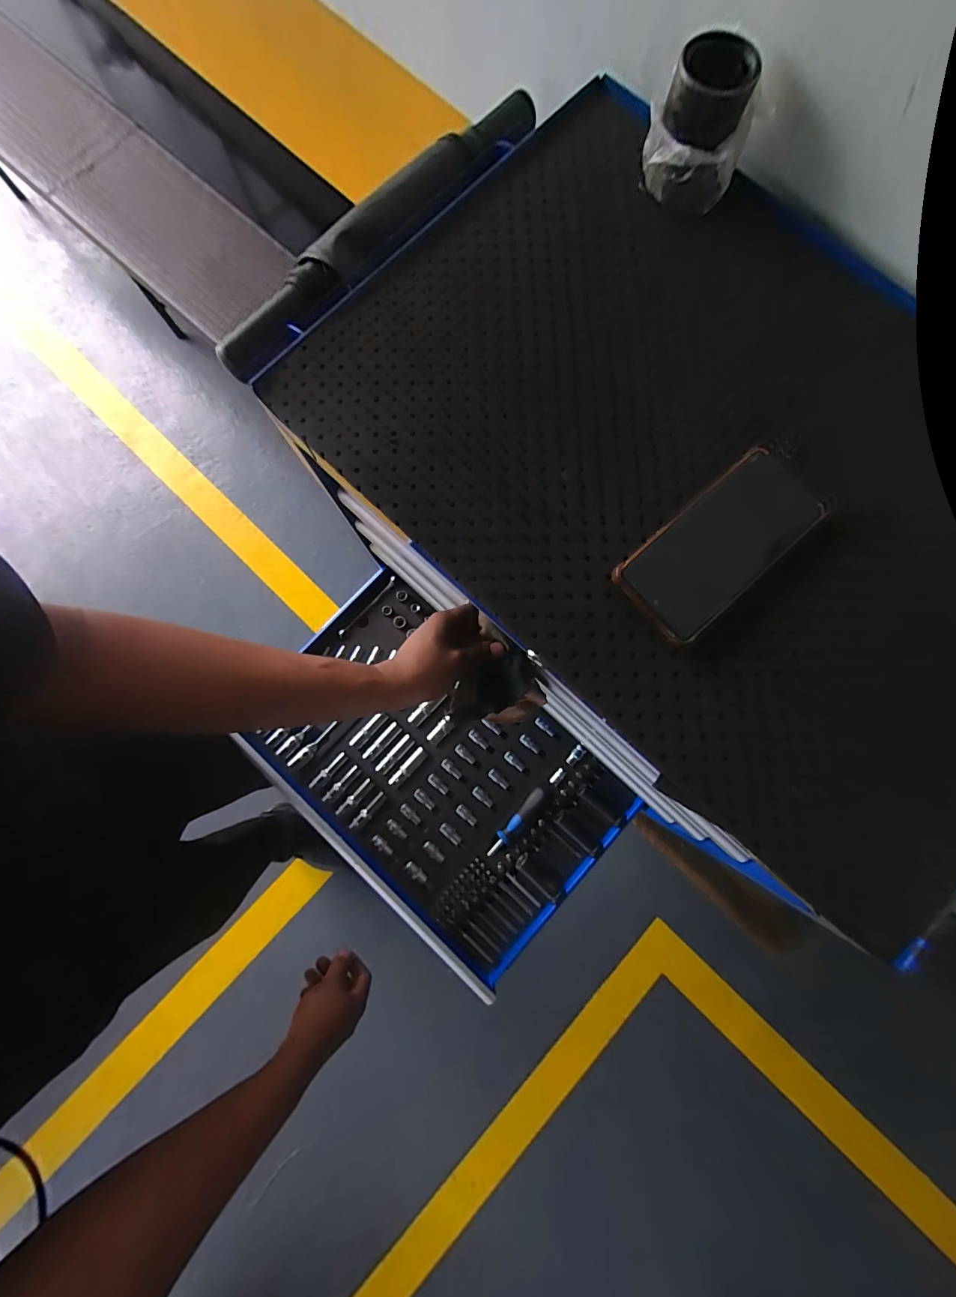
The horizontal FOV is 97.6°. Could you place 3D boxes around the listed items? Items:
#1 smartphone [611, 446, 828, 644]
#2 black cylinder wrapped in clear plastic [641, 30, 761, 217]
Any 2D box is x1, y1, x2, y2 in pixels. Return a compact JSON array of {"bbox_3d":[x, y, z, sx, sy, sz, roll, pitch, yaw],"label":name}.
[{"bbox_3d":[0.195,-0.086,0.332,0.177,0.013,0.076,-40,84,-9],"label":"smartphone"},{"bbox_3d":[0.184,-0.436,0.352,0.084,0.074,0.064,23,80,2],"label":"black cylinder wrapped in clear plastic"}]

